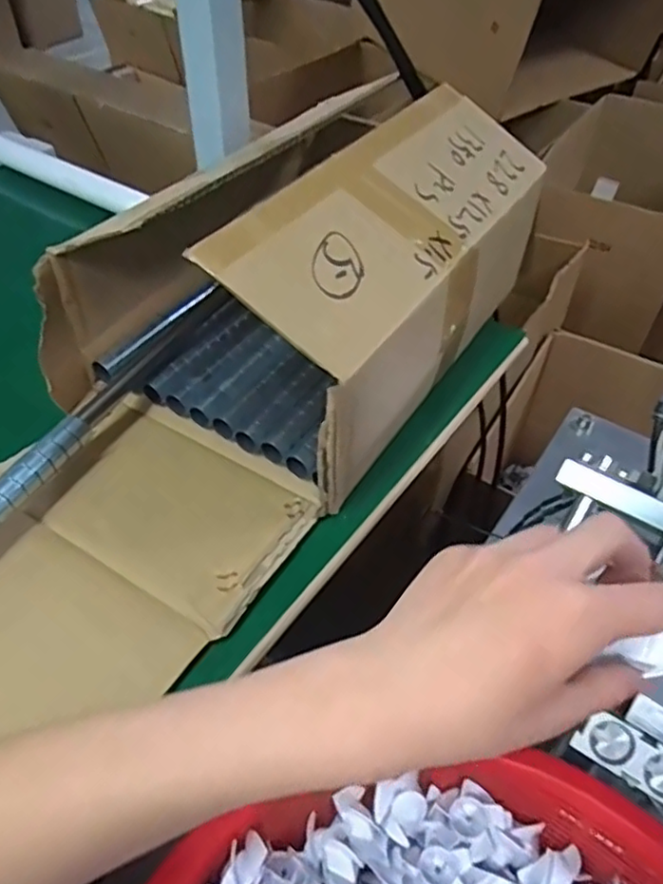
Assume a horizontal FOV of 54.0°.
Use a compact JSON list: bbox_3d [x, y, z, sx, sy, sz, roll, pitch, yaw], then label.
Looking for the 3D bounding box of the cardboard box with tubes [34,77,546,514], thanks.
[{"bbox_3d":[-0.014,-0.154,0.535,0.254,0.162,0.353,26,52,22],"label":"cardboard box with tubes"}]

